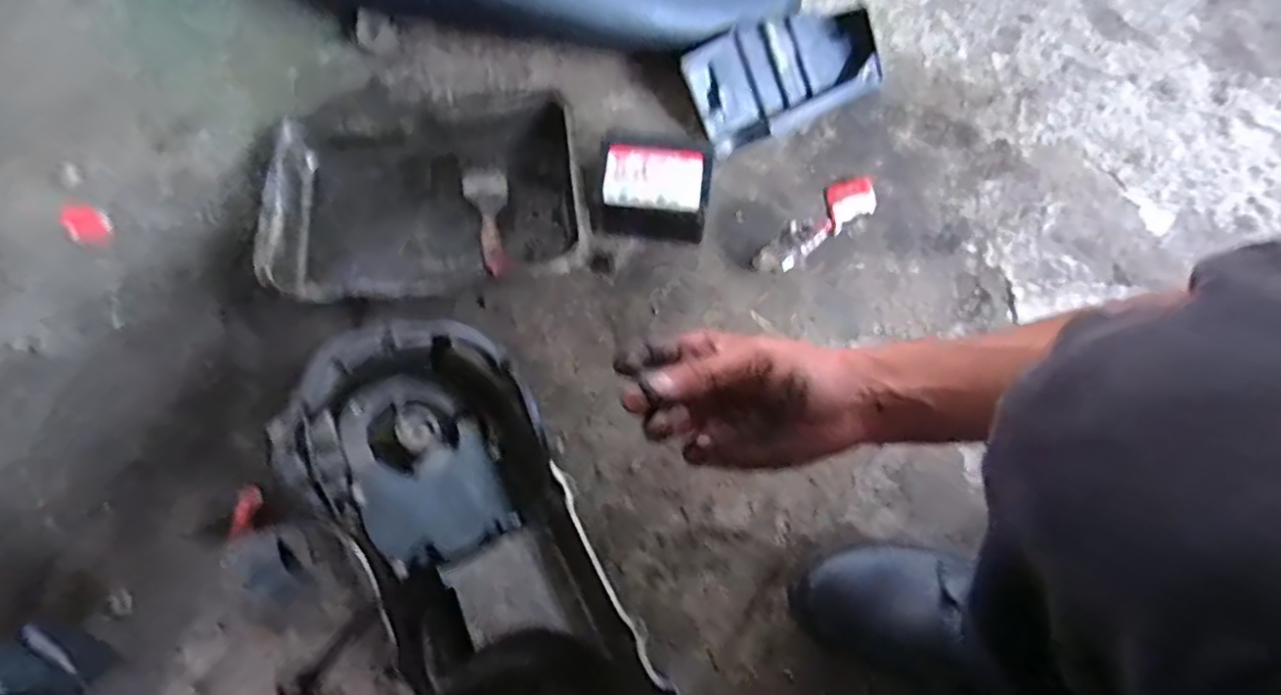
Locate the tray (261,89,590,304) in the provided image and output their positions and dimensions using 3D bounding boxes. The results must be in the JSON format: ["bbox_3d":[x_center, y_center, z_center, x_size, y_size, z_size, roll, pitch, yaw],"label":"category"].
[{"bbox_3d":[-0.213,-0.143,0.648,0.304,0.061,0.207,-8,71,-2],"label":"tray"}]

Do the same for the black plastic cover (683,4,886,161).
[{"bbox_3d":[0.169,-0.306,0.703,0.237,0.054,0.107,-27,73,-8],"label":"black plastic cover"}]

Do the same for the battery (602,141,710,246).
[{"bbox_3d":[0.014,-0.152,0.638,0.106,0.067,0.072,11,72,4],"label":"battery"}]

